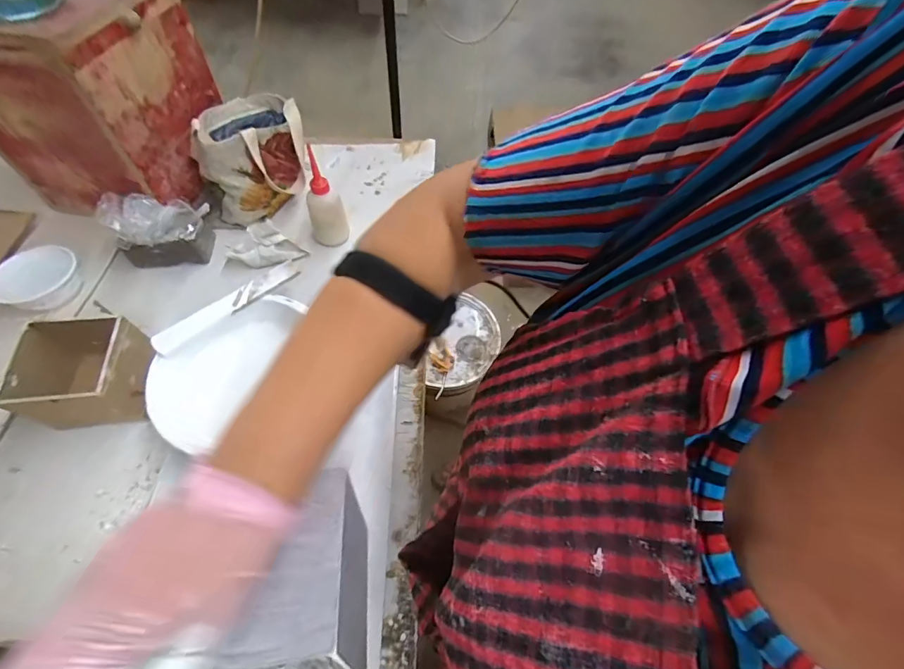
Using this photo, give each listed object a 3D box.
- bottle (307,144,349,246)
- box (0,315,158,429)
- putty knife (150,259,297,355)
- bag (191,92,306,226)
[{"bbox_3d":[-0.214,-0.217,0.689,0.051,0.166,0.052,31,64,13],"label":"bottle"},{"bbox_3d":[-0.468,0.050,0.544,0.123,0.106,0.125,-3,61,-5],"label":"box"},{"bbox_3d":[-0.303,-0.041,0.562,0.200,0.010,0.030,-36,69,-20],"label":"putty knife"},{"bbox_3d":[-0.357,-0.328,0.744,0.181,0.137,0.184,-16,63,-12],"label":"bag"}]

